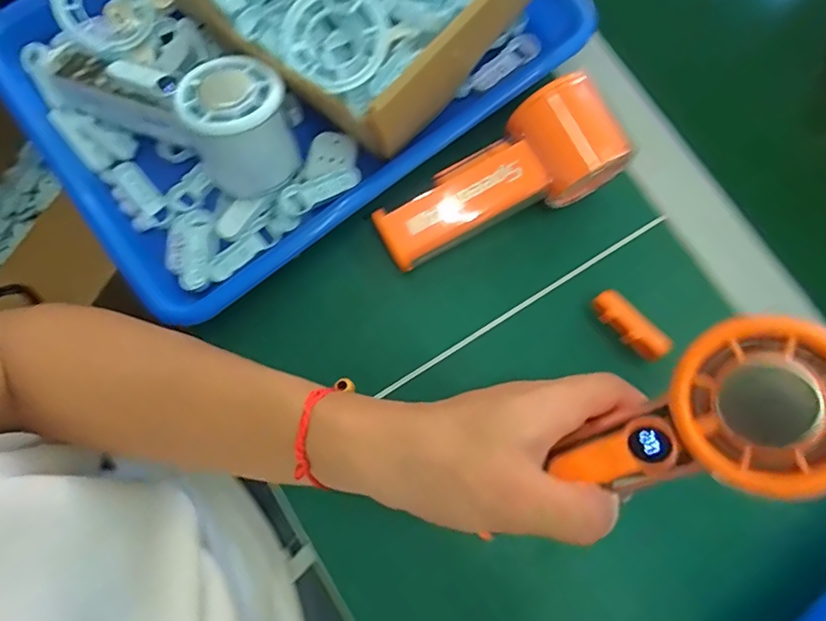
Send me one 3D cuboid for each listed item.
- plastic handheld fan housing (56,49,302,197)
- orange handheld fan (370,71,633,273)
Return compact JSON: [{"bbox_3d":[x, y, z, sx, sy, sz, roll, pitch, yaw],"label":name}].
[{"bbox_3d":[-0.142,-0.129,0.317,0.154,0.063,0.063,30,80,6],"label":"plastic handheld fan housing"},{"bbox_3d":[0.052,-0.076,0.327,0.150,0.052,0.058,-30,80,7],"label":"orange handheld fan"}]

